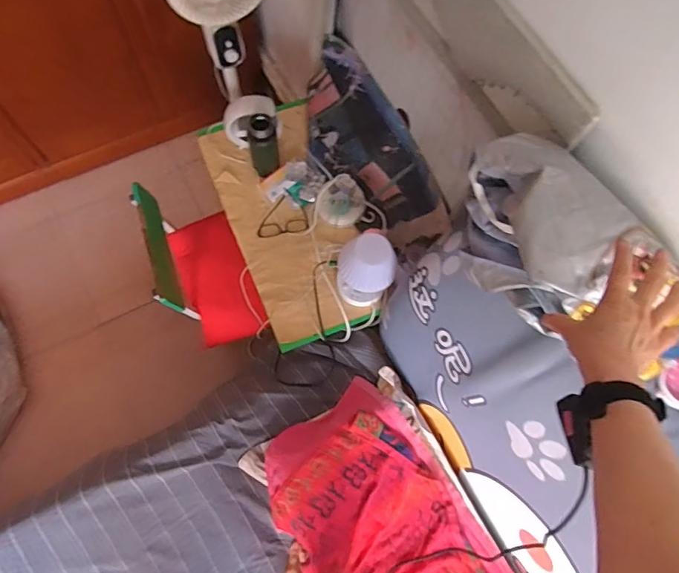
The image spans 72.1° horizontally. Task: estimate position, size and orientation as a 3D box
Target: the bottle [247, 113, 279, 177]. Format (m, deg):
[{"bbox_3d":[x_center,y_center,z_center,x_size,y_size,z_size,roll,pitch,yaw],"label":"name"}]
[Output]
[{"bbox_3d":[-0.197,-0.370,1.211,0.078,0.172,0.078,-14,70,-8],"label":"bottle"}]

